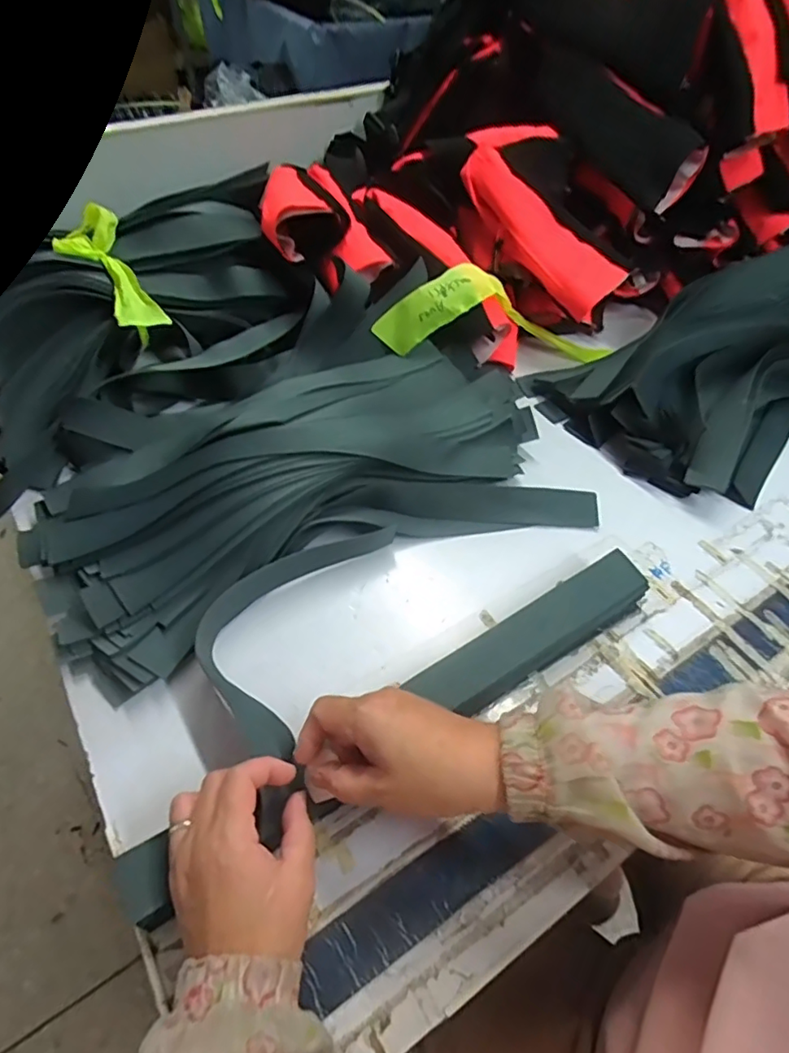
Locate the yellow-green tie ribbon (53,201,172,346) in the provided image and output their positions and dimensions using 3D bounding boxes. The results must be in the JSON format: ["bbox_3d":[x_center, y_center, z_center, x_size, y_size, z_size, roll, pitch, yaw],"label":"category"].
[{"bbox_3d":[-0.301,-0.272,0.585,0.073,0.047,0.219,-26,58,-20],"label":"yellow-green tie ribbon"}]

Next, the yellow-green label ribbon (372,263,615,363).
[{"bbox_3d":[0.135,-0.253,0.685,0.314,0.100,0.047,-1,51,-24],"label":"yellow-green label ribbon"}]

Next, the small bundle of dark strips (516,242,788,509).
[{"bbox_3d":[0.424,-0.202,0.662,0.433,0.124,0.294,-27,58,-21],"label":"small bundle of dark strips"}]

